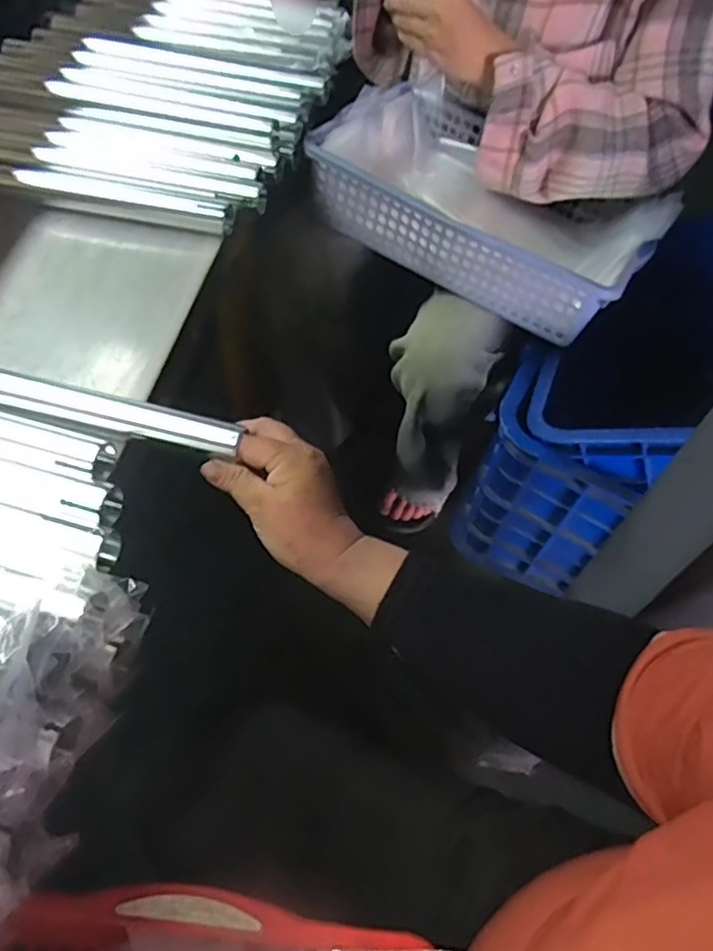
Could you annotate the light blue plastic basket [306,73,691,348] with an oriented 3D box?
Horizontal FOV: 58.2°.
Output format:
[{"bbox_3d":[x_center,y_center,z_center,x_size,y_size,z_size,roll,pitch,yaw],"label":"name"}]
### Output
[{"bbox_3d":[0.160,-0.320,0.739,0.367,0.108,0.258,29,58,15],"label":"light blue plastic basket"}]

